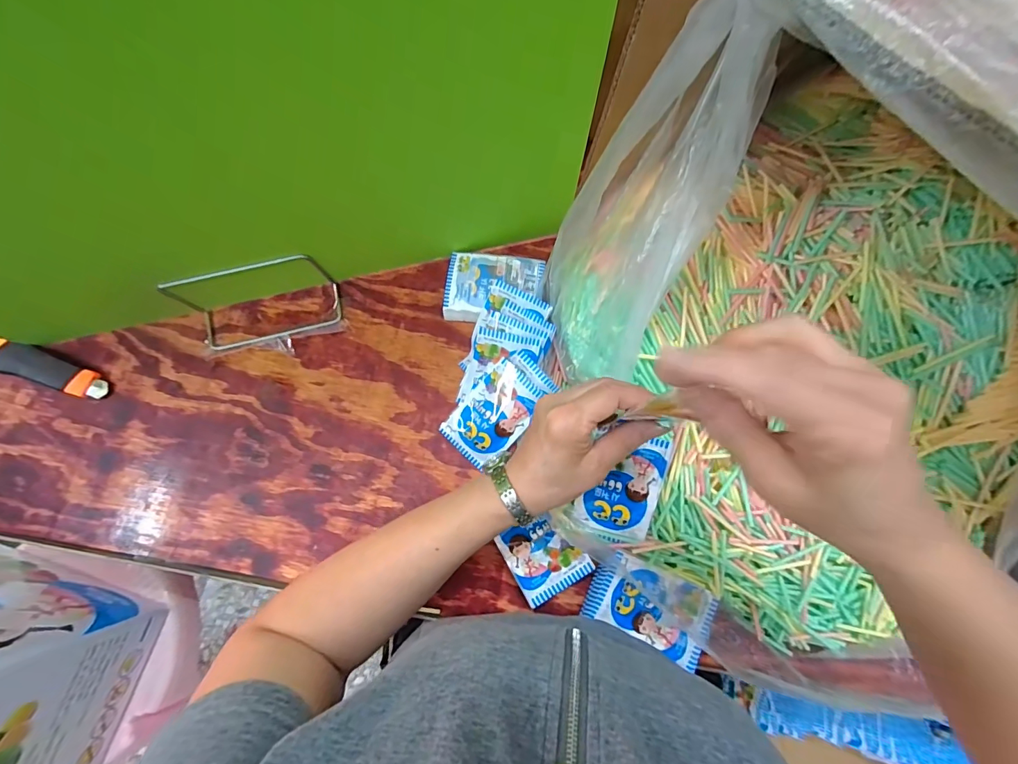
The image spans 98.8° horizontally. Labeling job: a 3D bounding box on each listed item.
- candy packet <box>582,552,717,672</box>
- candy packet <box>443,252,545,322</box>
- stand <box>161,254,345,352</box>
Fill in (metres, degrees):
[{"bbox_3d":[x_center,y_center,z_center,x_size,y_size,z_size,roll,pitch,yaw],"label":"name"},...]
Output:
[{"bbox_3d":[0.128,0.204,0.401,0.105,0.029,0.067,23,81,5],"label":"candy packet"},{"bbox_3d":[-0.017,-0.103,0.481,0.101,0.030,0.076,5,80,2],"label":"candy packet"},{"bbox_3d":[-0.264,-0.081,0.454,0.153,0.078,0.054,-13,80,-2],"label":"stand"}]

